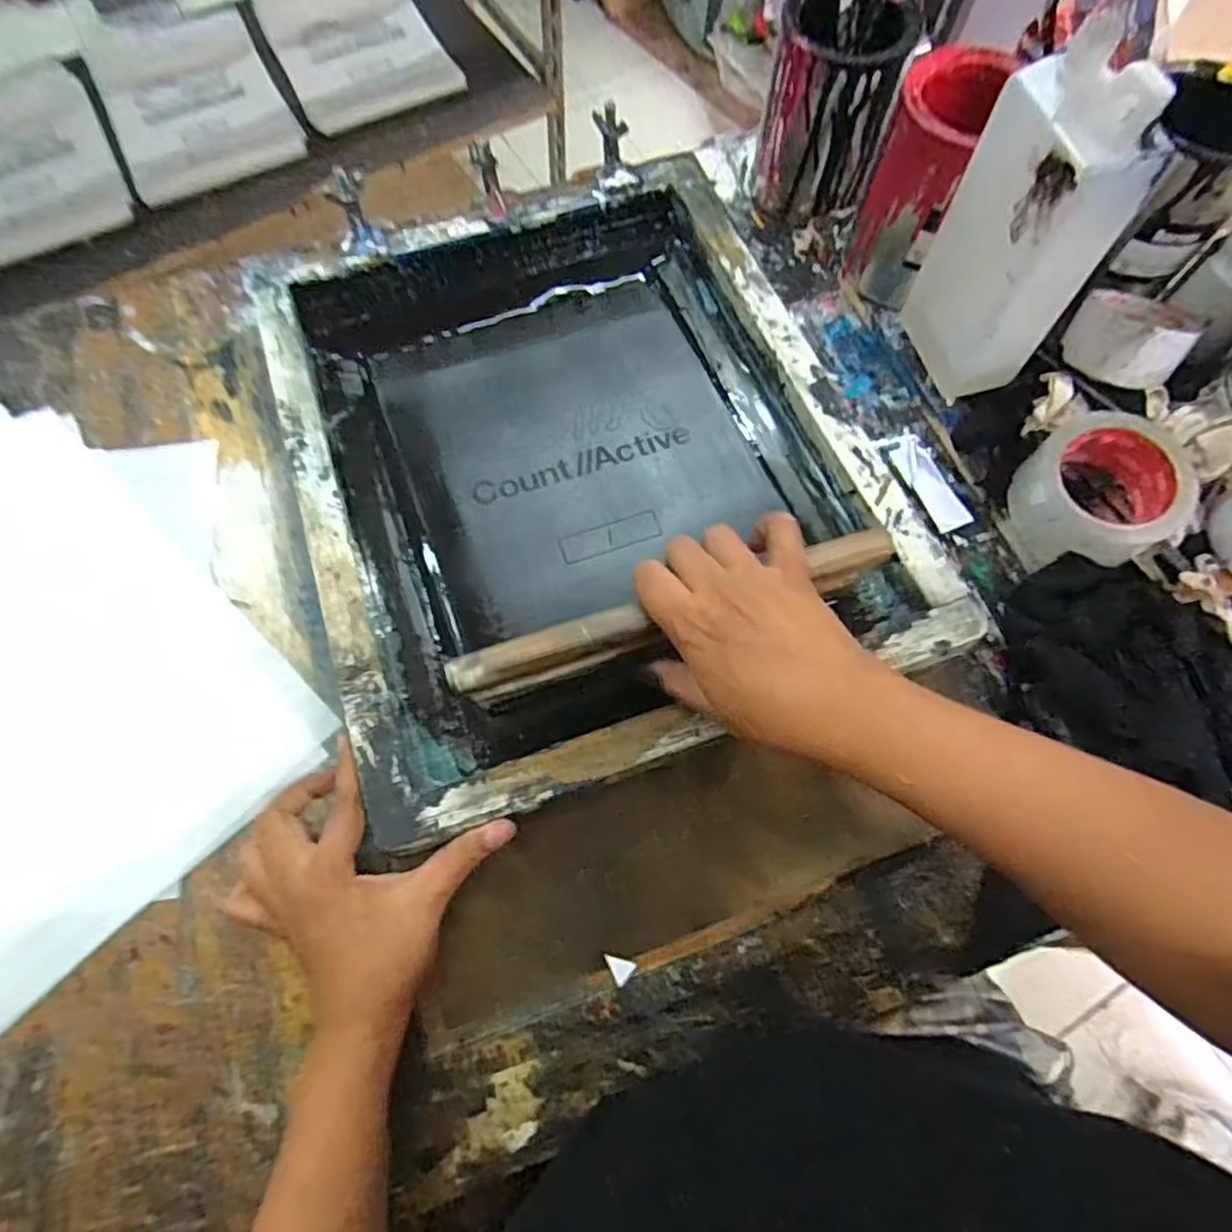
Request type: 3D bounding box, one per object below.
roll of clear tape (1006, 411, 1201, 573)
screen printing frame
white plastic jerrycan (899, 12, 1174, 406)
[{"bbox_3d":[0.350,-0.090,0.494,0.120,0.060,0.103,-28,72,-10],"label":"roll of clear tape"},{"bbox_3d":[-0.015,-0.138,0.531,0.446,0.059,0.494,-20,70,-7],"label":"screen printing frame"},{"bbox_3d":[0.277,-0.258,0.470,0.055,0.211,0.104,-12,70,-4],"label":"white plastic jerrycan"}]

